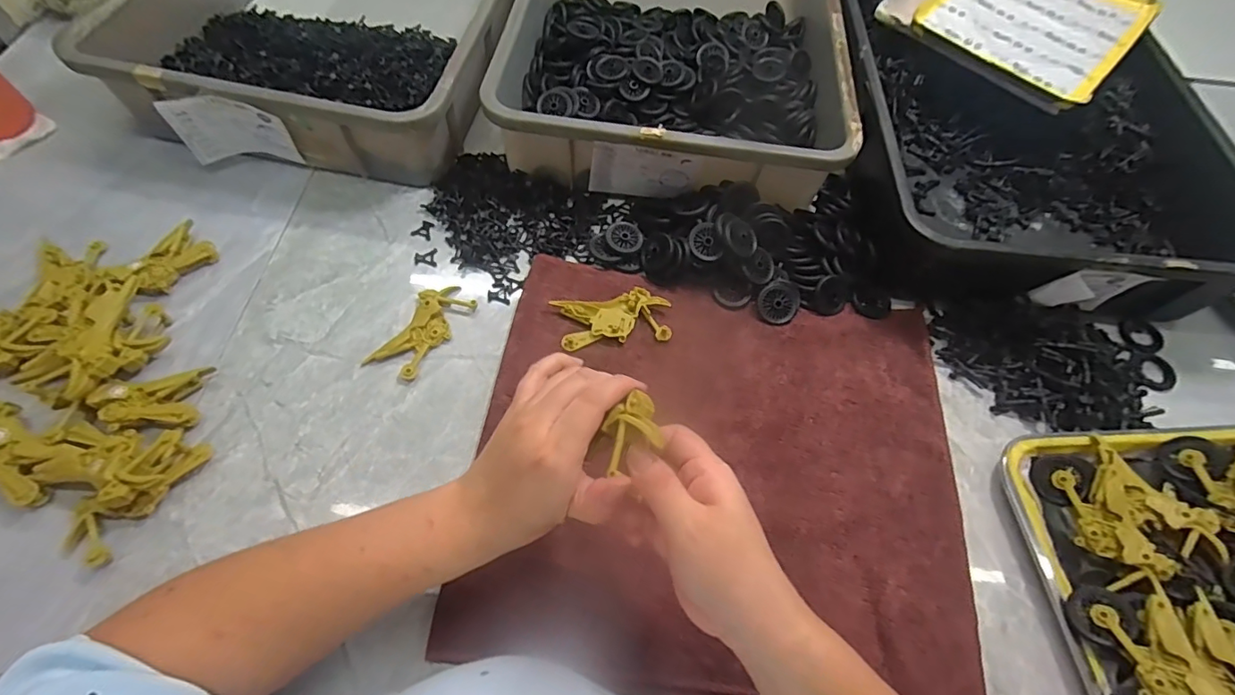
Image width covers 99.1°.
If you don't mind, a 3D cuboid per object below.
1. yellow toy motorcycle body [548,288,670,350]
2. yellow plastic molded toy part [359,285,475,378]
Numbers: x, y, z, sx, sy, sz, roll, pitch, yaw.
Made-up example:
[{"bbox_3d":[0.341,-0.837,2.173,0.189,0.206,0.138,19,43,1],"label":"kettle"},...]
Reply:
[{"bbox_3d":[-0.004,-0.027,0.481,0.100,0.011,0.051,-5,61,-7],"label":"yellow toy motorcycle body"},{"bbox_3d":[-0.173,-0.018,0.472,0.045,0.012,0.099,27,62,10],"label":"yellow plastic molded toy part"}]

